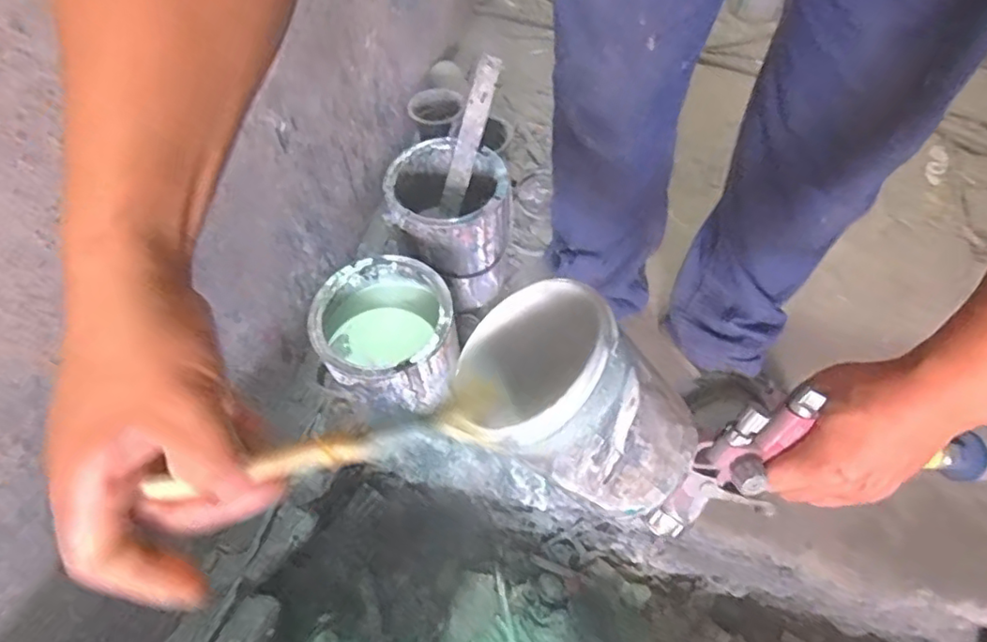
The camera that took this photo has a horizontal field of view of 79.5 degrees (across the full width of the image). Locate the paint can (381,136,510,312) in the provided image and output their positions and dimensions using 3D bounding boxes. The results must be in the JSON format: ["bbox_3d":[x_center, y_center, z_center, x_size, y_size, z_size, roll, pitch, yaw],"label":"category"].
[{"bbox_3d":[-0.059,-0.135,0.846,0.155,0.175,0.159,0,59,0],"label":"paint can"}]

